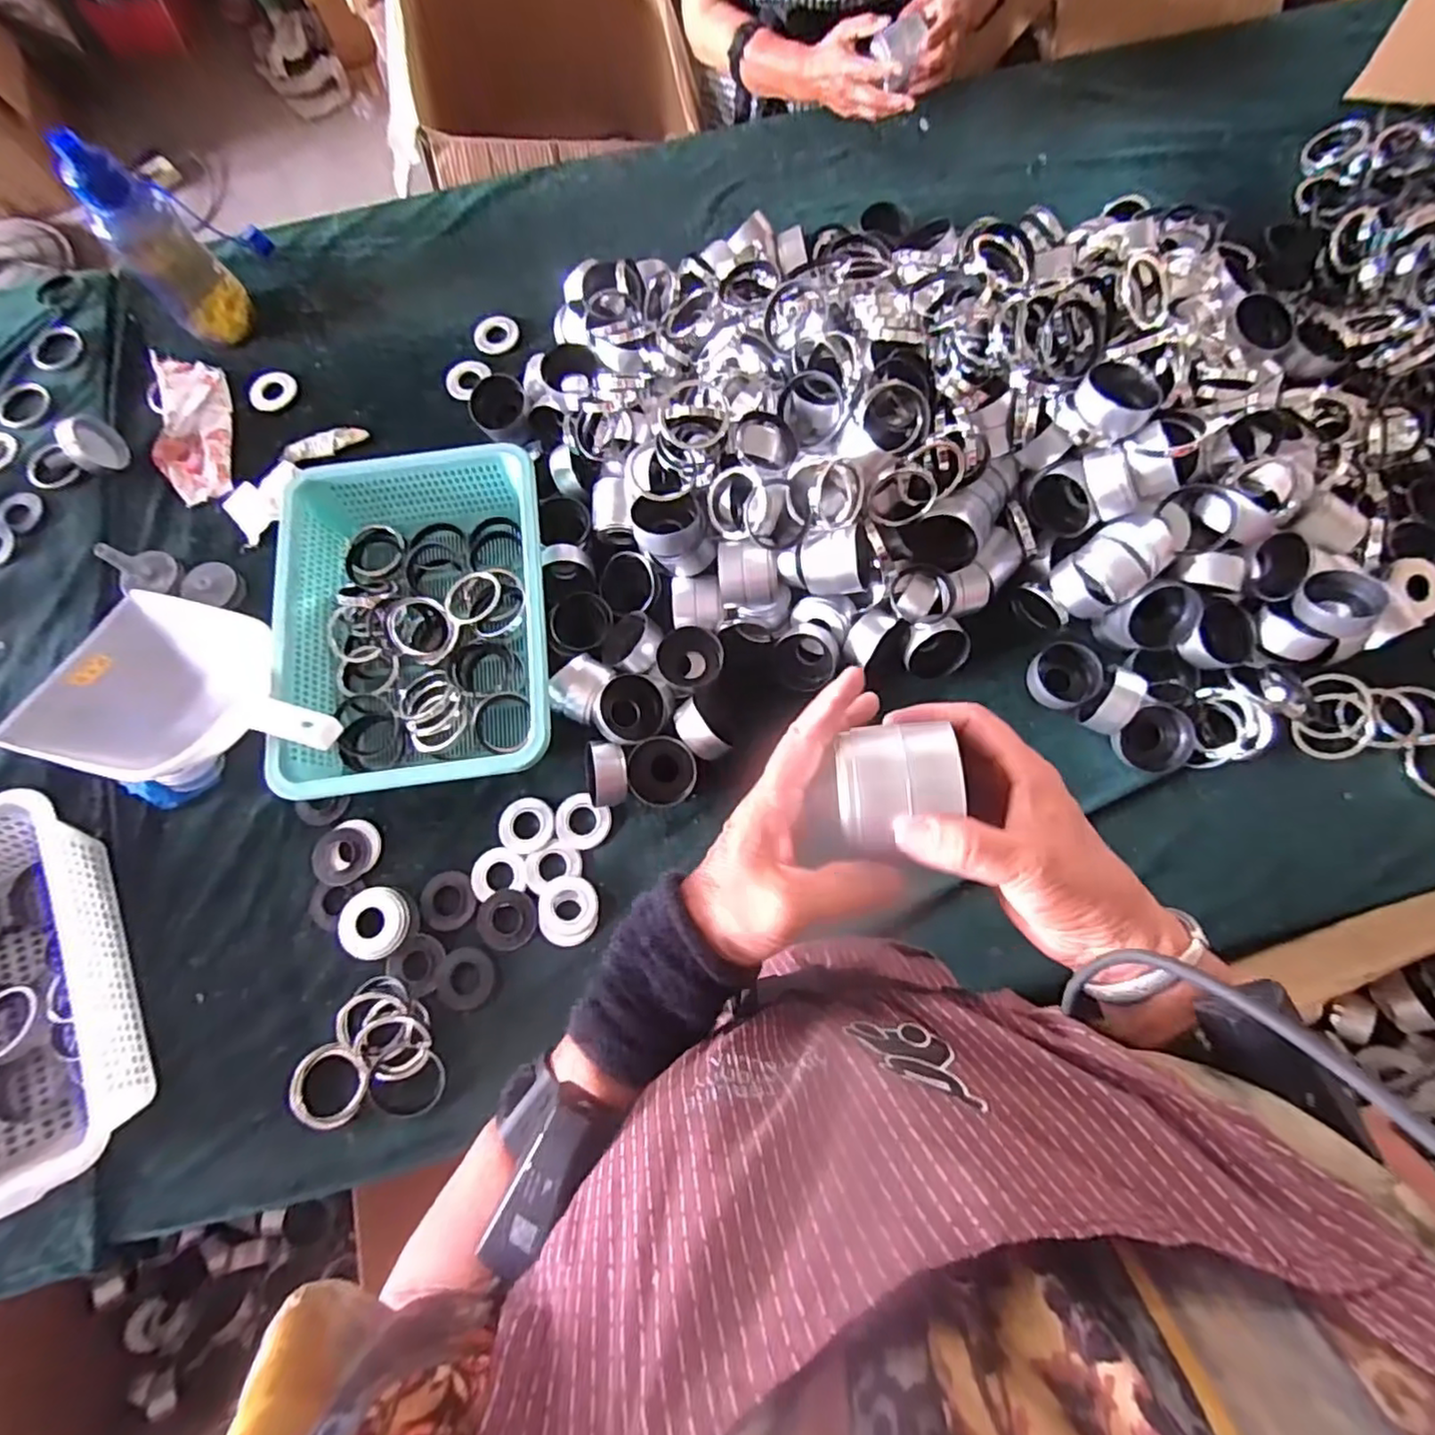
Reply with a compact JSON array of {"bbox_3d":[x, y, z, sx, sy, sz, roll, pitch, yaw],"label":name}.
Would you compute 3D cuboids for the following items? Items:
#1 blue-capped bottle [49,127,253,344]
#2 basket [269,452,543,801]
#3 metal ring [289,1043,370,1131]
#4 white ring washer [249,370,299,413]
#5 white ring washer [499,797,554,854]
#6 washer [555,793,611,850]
[{"bbox_3d":[-0.649,-0.546,0.774,0.088,0.217,0.090,42,80,11],"label":"blue-capped bottle"},{"bbox_3d":[-0.323,-0.109,0.719,0.278,0.082,0.374,-7,75,-1],"label":"basket"},{"bbox_3d":[-0.368,0.352,0.630,0.070,0.019,0.074,0,75,1],"label":"metal ring"},{"bbox_3d":[-0.586,-0.429,0.870,0.053,0.006,0.062,21,74,-8],"label":"white ring washer"},{"bbox_3d":[-0.204,0.115,0.708,0.055,0.015,0.059,-4,75,0],"label":"white ring washer"},{"bbox_3d":[-0.145,0.112,0.709,0.060,0.013,0.055,0,75,1],"label":"washer"}]

